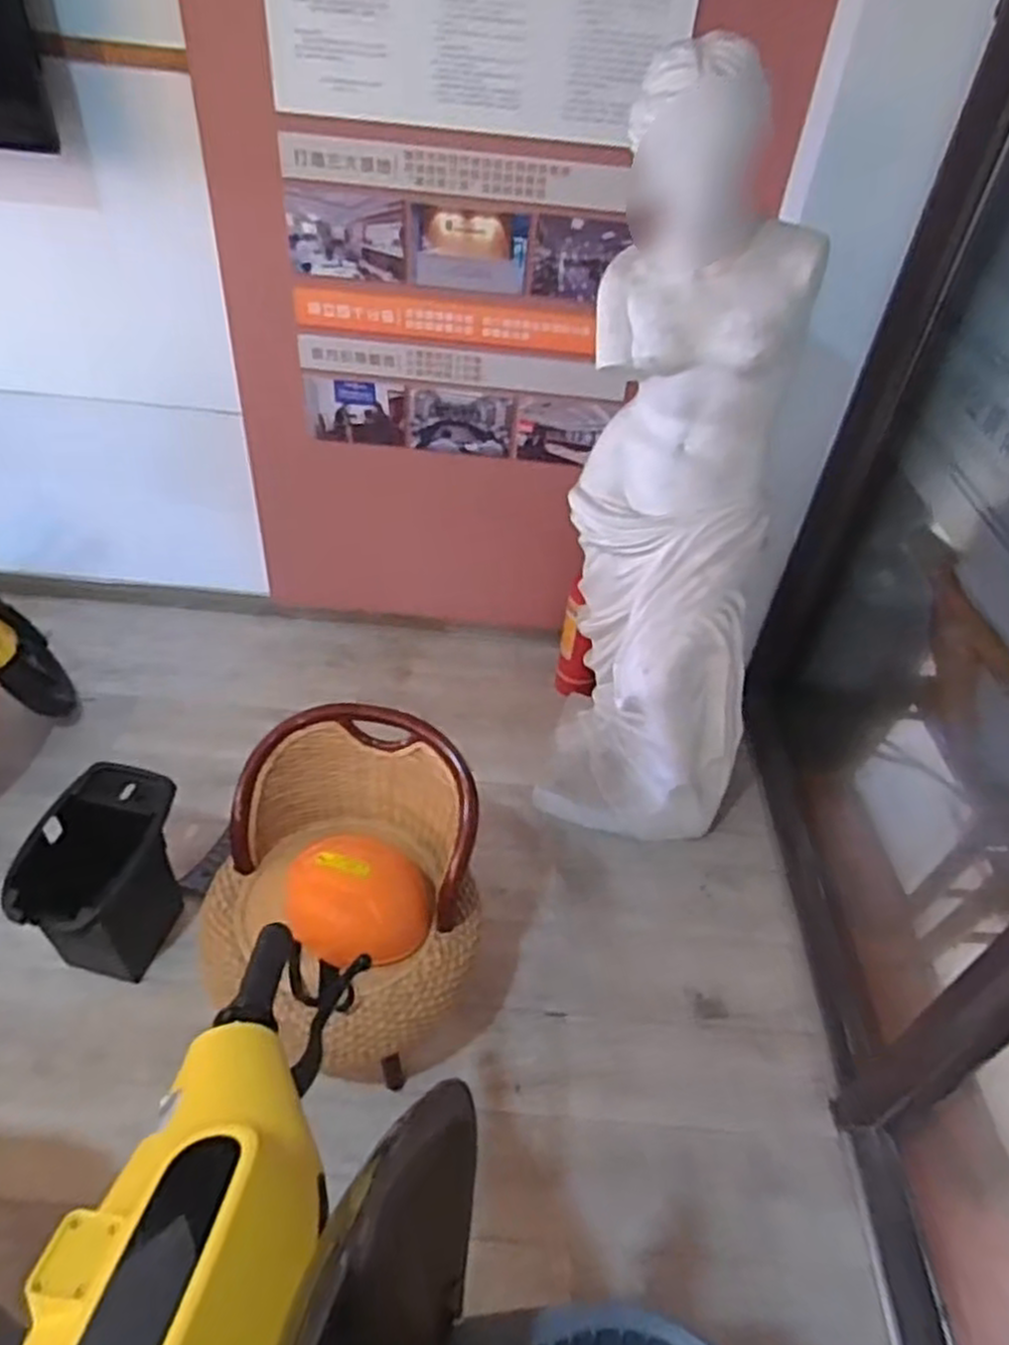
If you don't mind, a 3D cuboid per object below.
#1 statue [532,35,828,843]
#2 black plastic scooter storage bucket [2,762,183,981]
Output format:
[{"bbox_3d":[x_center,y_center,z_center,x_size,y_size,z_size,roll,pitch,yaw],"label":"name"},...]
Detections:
[{"bbox_3d":[0.350,-0.261,1.611,0.437,1.521,0.387,-2,43,-9],"label":"statue"},{"bbox_3d":[-0.823,0.427,1.603,0.225,0.343,0.323,10,42,4],"label":"black plastic scooter storage bucket"}]

